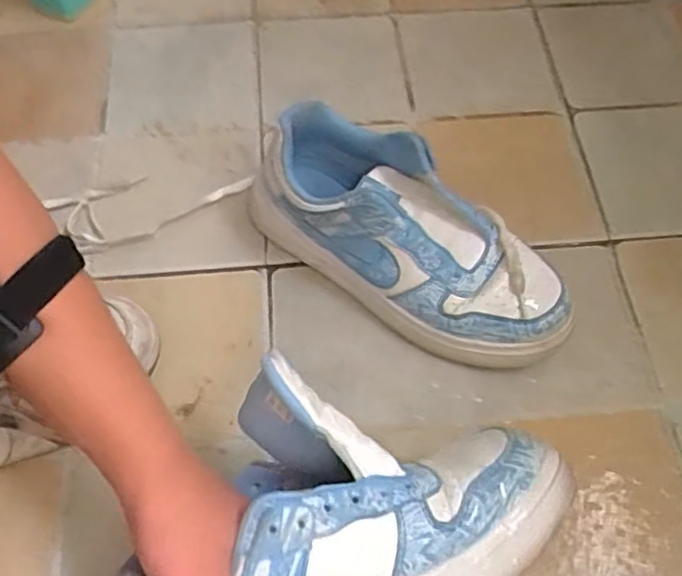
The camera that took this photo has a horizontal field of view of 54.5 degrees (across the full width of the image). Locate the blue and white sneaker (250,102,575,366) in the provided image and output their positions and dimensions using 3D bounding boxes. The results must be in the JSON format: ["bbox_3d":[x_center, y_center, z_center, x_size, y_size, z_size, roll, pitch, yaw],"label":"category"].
[{"bbox_3d":[0.055,-0.037,0.515,0.258,0.109,0.100,32,65,15],"label":"blue and white sneaker"}]

